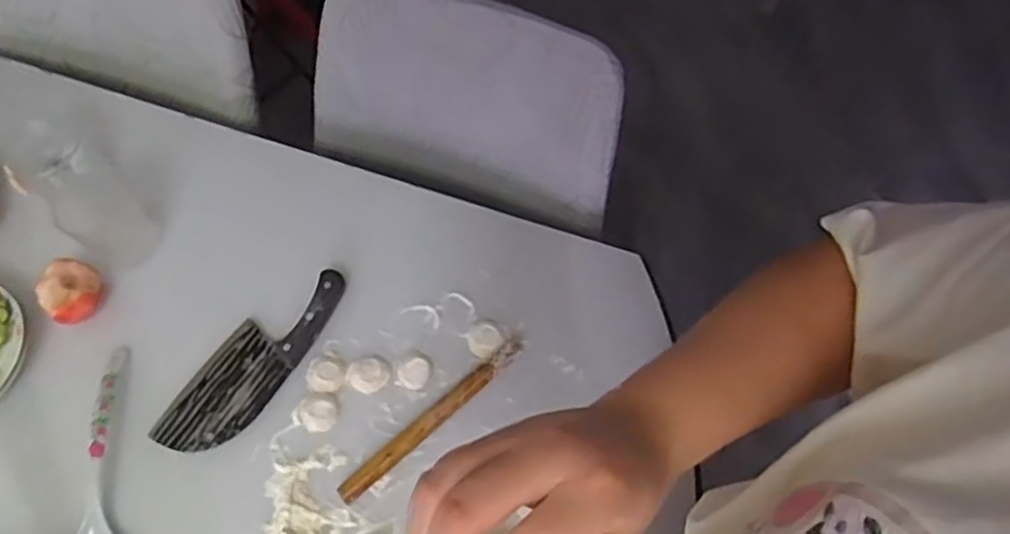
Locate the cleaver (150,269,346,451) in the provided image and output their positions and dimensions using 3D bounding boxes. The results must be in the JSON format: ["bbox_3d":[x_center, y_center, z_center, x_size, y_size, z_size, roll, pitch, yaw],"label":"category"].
[{"bbox_3d":[-0.264,0.096,0.771,0.084,0.014,0.241,35,70,16],"label":"cleaver"}]

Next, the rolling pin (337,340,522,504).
[{"bbox_3d":[-0.071,0.153,0.735,0.228,0.023,0.020,-39,69,-16],"label":"rolling pin"}]

